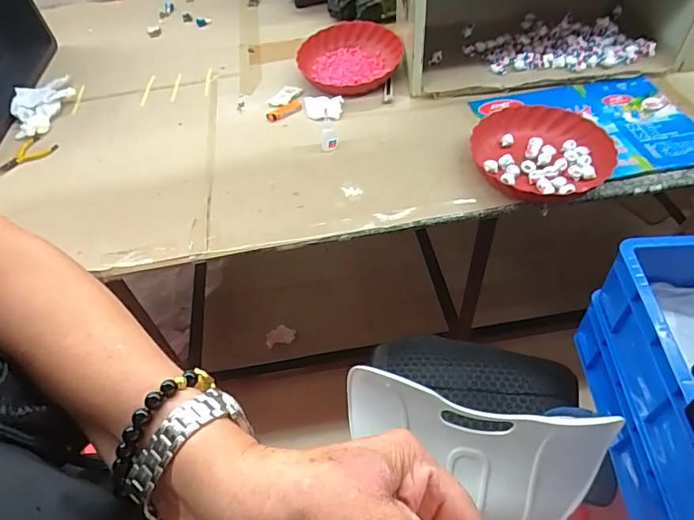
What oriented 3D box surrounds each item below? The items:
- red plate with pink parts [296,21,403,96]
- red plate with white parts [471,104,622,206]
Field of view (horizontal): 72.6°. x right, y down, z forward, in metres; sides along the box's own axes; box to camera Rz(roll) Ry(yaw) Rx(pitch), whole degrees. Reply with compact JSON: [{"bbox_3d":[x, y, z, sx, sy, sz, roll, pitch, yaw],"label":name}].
[{"bbox_3d":[0.005,-0.490,1.160,0.247,0.052,0.255,9,52,12],"label":"red plate with pink parts"},{"bbox_3d":[0.362,-0.198,0.886,0.252,0.042,0.242,-35,56,-21],"label":"red plate with white parts"}]

